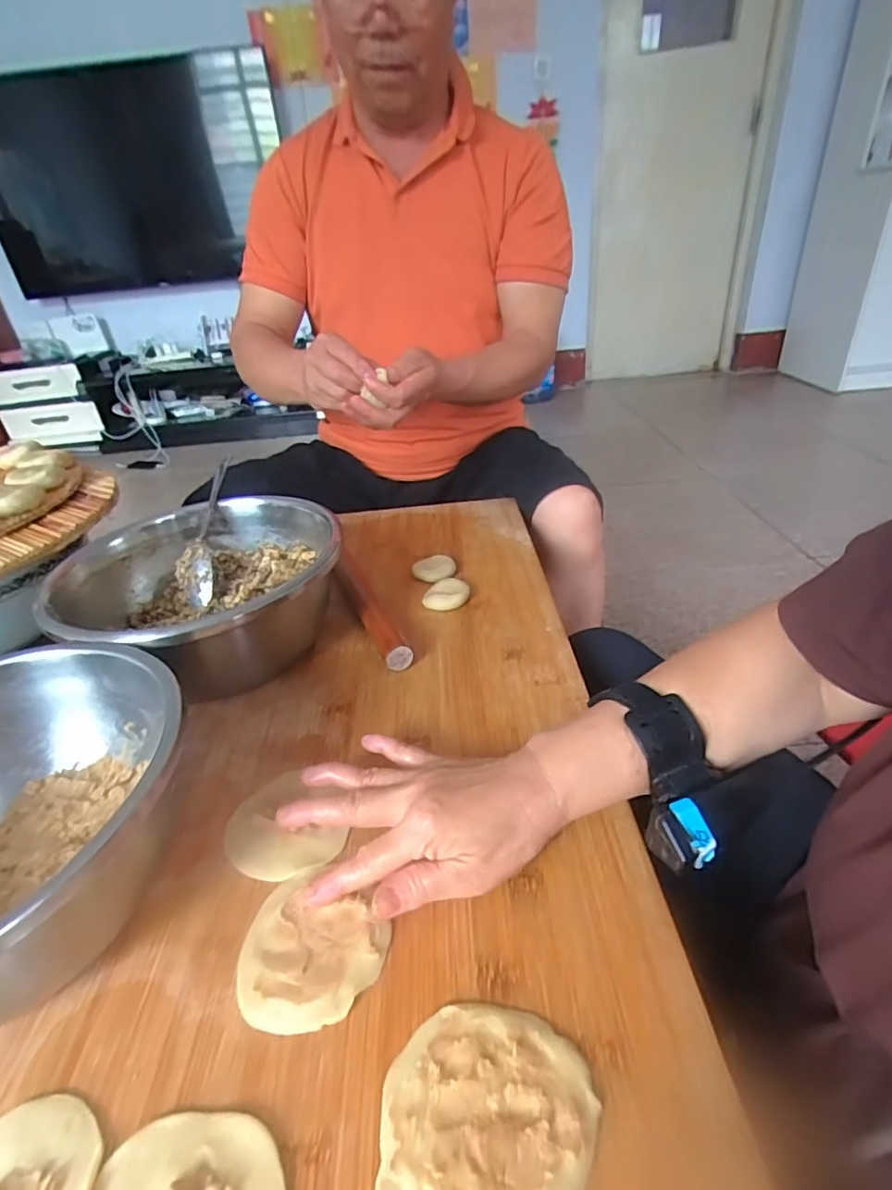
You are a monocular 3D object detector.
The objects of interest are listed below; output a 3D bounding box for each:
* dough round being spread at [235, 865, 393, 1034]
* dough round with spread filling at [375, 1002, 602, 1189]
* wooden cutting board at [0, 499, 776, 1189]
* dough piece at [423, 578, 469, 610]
[{"bbox_3d":[-0.070,0.185,0.295,0.076,0.007,0.075,-6,31,3],"label":"dough round being spread"},{"bbox_3d":[0.017,0.216,0.233,0.085,0.004,0.073,3,33,12],"label":"dough round with spread filling"},{"bbox_3d":[-0.108,0.091,0.463,0.443,0.035,0.714,-7,31,2],"label":"wooden cutting board"},{"bbox_3d":[0.000,-0.002,0.573,0.048,0.012,0.038,-7,32,-3],"label":"dough piece"}]

